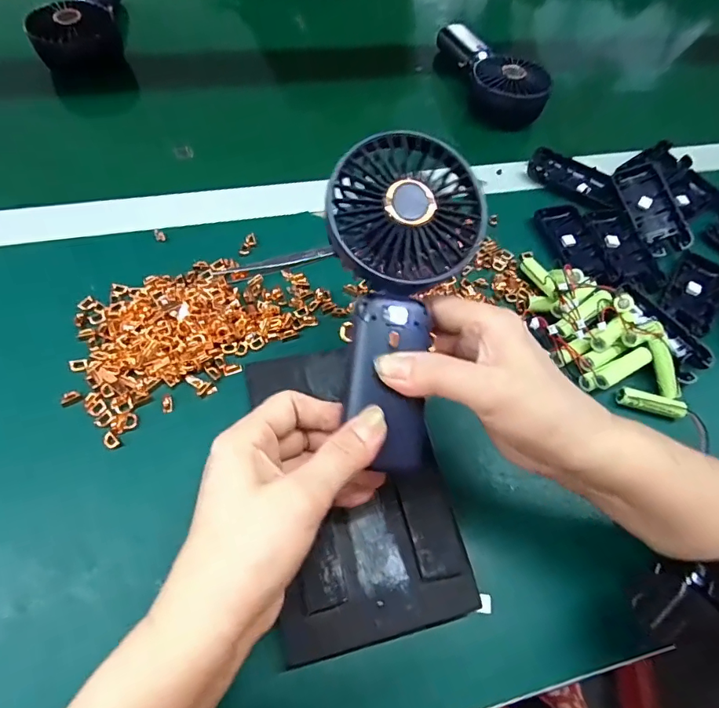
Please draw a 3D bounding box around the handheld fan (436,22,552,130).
[{"bbox_3d":[0.144,-0.334,0.545,0.067,0.056,0.168,-16,62,-12],"label":"handheld fan"}]

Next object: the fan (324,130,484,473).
[{"bbox_3d":[0.022,-0.030,0.264,0.081,0.044,0.179,4,84,-2],"label":"fan"}]

